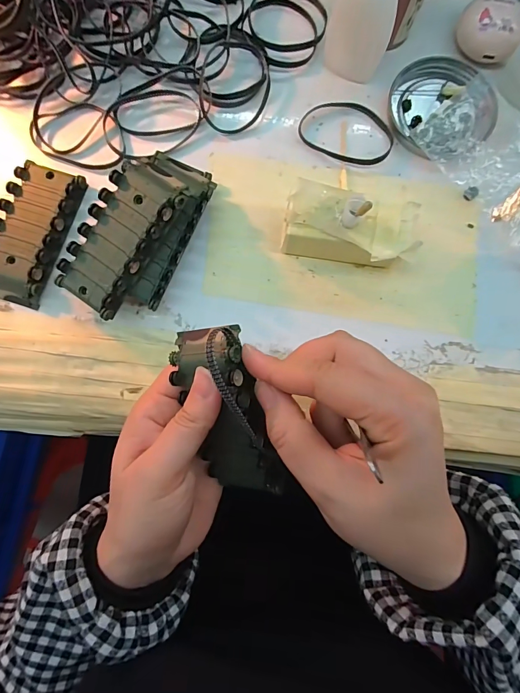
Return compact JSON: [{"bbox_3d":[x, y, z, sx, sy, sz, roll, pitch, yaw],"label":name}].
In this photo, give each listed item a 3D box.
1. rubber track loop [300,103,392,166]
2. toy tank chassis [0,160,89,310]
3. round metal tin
[{"bbox_3d":[0.066,-0.161,0.276,0.069,0.004,0.048,28,83,2],"label":"rubber track loop"},{"bbox_3d":[-0.157,-0.078,0.255,0.046,0.017,0.096,20,83,1],"label":"toy tank chassis"},{"bbox_3d":[0.135,-0.179,0.275,0.076,0.009,0.077,0,83,-1],"label":"round metal tin"}]

